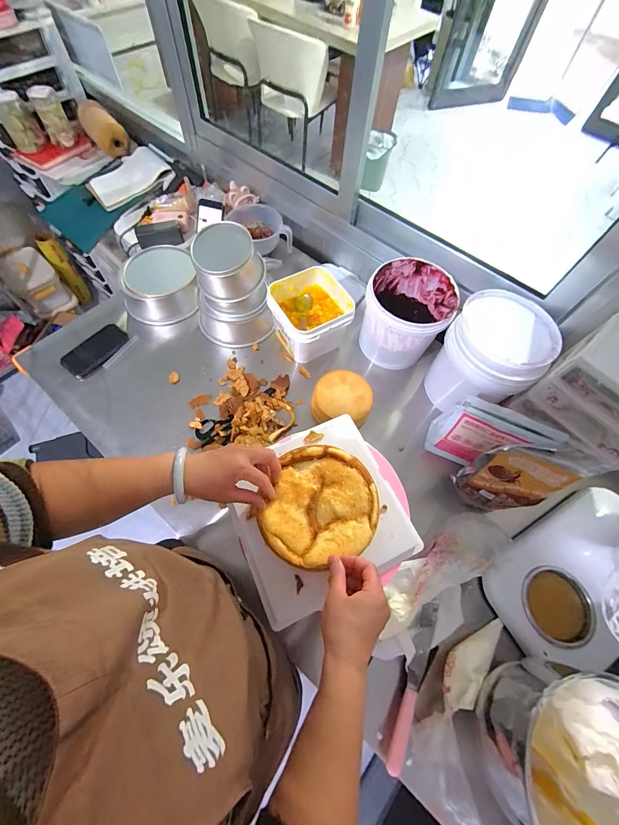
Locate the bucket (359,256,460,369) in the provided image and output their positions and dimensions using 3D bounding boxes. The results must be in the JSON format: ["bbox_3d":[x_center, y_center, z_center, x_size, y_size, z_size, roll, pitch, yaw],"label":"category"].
[{"bbox_3d":[0.225,-0.227,0.785,0.188,0.192,0.193,1,65,-3],"label":"bucket"}]

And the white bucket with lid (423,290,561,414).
[{"bbox_3d":[0.403,-0.127,0.745,0.194,0.224,0.190,1,65,-3],"label":"white bucket with lid"}]

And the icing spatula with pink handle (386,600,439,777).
[{"bbox_3d":[0.178,0.448,0.535,0.031,0.023,0.246,23,66,7],"label":"icing spatula with pink handle"}]

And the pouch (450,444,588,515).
[{"bbox_3d":[0.368,0.126,0.595,0.147,0.234,0.072,21,65,7],"label":"pouch"}]

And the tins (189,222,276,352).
[{"bbox_3d":[-0.190,-0.290,0.770,0.174,0.224,0.164,1,65,-3],"label":"tins"}]

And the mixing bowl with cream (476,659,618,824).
[{"bbox_3d":[0.351,0.465,0.419,0.221,0.160,0.219,1,65,-3],"label":"mixing bowl with cream"}]

